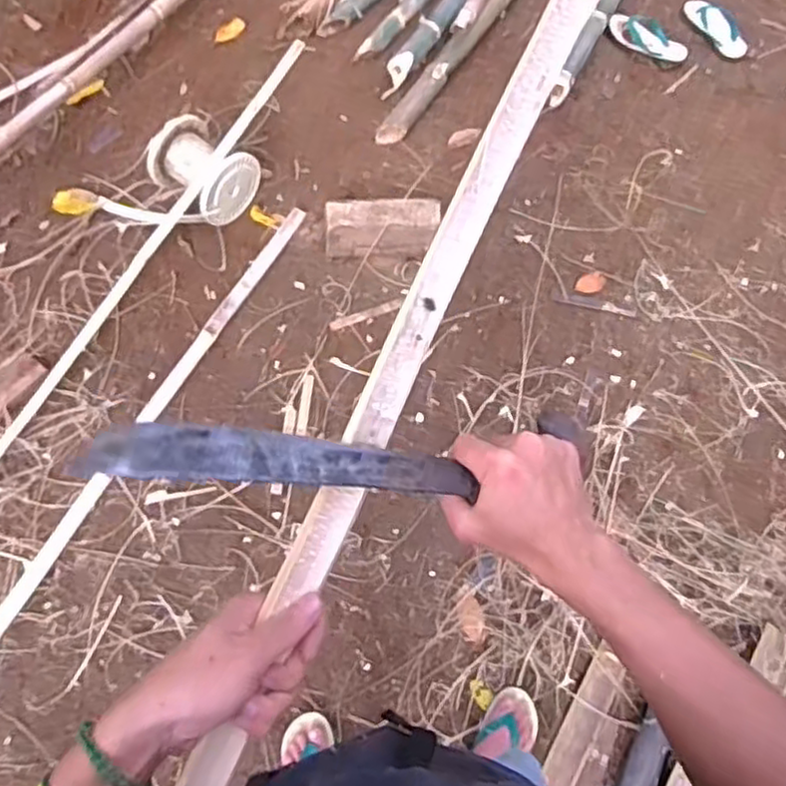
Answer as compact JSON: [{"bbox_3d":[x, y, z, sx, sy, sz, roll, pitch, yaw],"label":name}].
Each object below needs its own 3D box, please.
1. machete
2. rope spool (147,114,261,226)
[{"bbox_3d":[-0.008,0.039,0.480,0.373,0.020,0.061,3,65,-31],"label":"machete"},{"bbox_3d":[-0.486,-0.569,1.823,0.243,0.180,0.203,36,72,13],"label":"rope spool"}]

